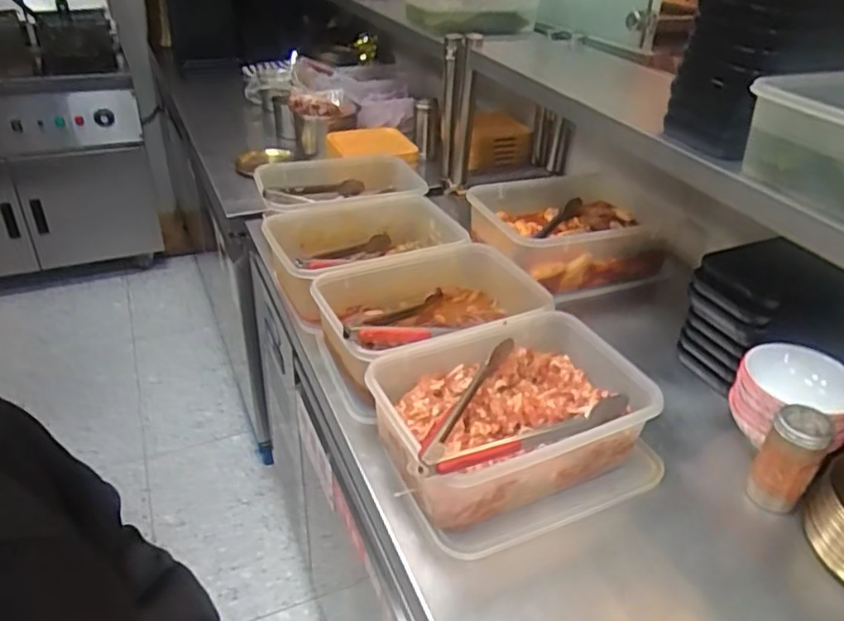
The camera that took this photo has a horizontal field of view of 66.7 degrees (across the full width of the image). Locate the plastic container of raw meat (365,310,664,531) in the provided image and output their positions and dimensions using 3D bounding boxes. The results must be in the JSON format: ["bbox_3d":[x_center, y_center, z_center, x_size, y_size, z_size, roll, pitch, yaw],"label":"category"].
[{"bbox_3d":[0.104,0.115,0.759,0.312,0.106,0.216,-12,36,-21],"label":"plastic container of raw meat"}]

